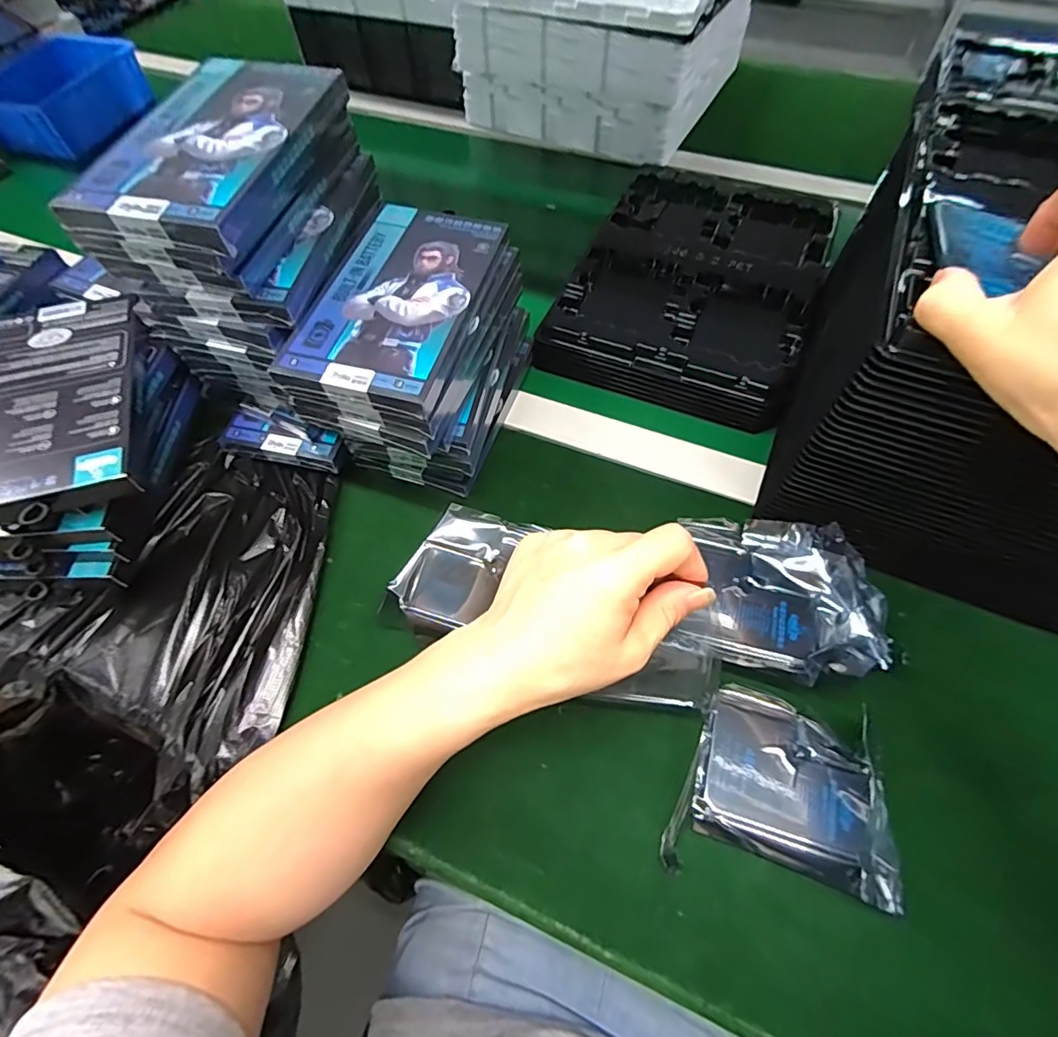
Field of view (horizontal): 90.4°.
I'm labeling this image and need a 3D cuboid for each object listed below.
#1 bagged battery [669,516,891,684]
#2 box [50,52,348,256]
[{"bbox_3d":[0.162,0.048,0.340,0.119,0.018,0.100,9,63,7],"label":"bagged battery"},{"bbox_3d":[-0.183,-0.219,0.309,0.097,0.023,0.165,12,61,8],"label":"box"}]

